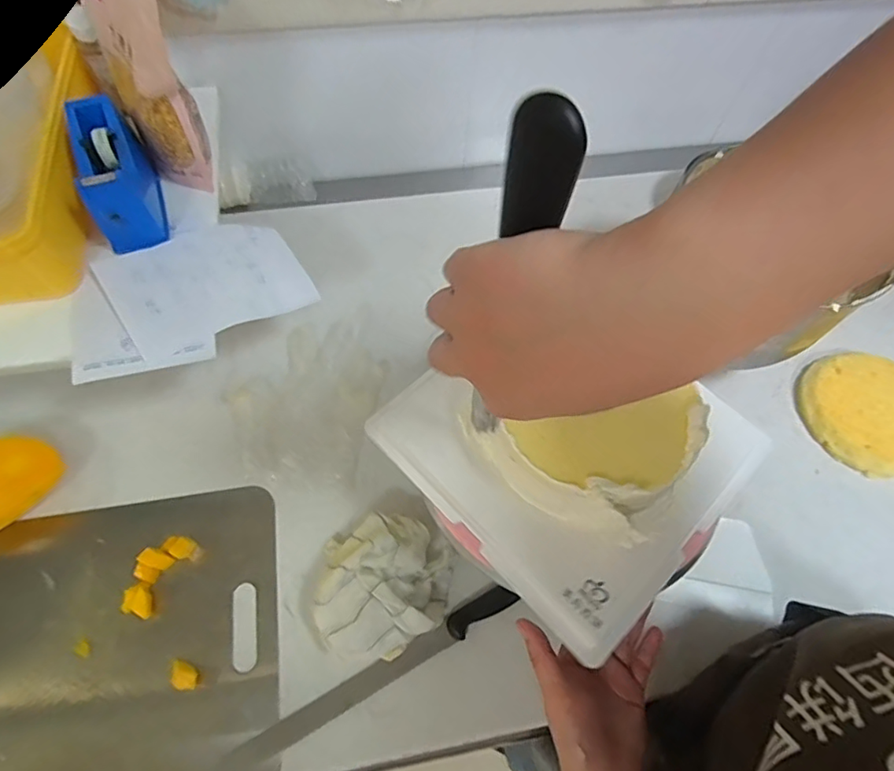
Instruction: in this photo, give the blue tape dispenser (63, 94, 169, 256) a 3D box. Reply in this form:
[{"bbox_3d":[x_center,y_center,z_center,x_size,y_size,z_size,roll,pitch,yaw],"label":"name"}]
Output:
[{"bbox_3d":[-0.338,-0.214,0.540,0.058,0.093,0.128,-17,65,-12],"label":"blue tape dispenser"}]

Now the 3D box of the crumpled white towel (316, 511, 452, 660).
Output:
[{"bbox_3d":[-0.061,0.201,0.533,0.135,0.062,0.135,1,63,-3],"label":"crumpled white towel"}]

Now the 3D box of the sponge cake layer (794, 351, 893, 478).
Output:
[{"bbox_3d":[0.549,0.032,0.669,0.172,0.027,0.158,1,63,-3],"label":"sponge cake layer"}]

